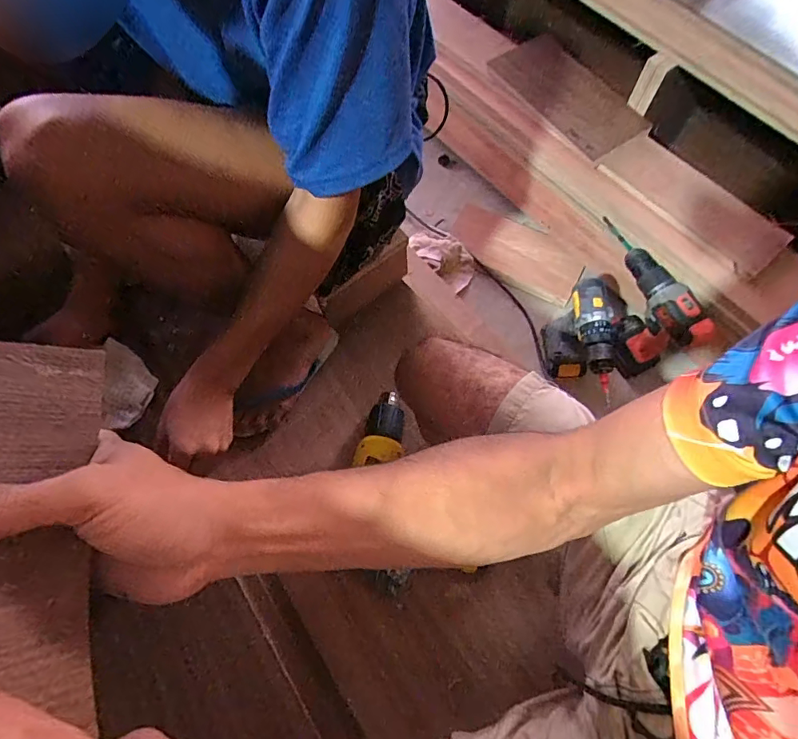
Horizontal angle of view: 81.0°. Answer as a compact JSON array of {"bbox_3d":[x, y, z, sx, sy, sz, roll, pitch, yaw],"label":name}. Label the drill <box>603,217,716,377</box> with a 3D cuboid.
[{"bbox_3d":[0.433,-0.121,0.884,0.073,0.240,0.263,-34,71,-11],"label":"drill"}]

